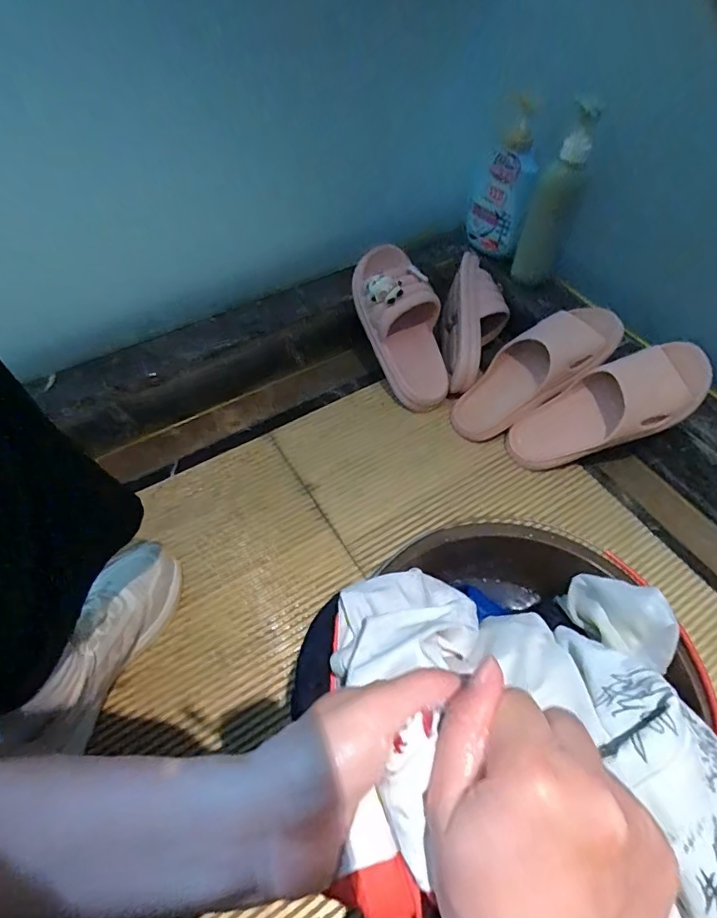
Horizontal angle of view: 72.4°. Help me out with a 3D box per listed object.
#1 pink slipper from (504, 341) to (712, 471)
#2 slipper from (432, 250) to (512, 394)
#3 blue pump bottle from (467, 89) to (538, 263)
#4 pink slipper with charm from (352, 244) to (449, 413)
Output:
[{"bbox_3d":[0.324,-0.066,0.643,0.259,0.062,0.091,-28,55,19],"label":"pink slipper"},{"bbox_3d":[0.177,-0.212,0.770,0.102,0.072,0.238,8,70,5],"label":"slipper"},{"bbox_3d":[0.214,-0.411,0.738,0.080,0.180,0.070,26,58,15],"label":"blue pump bottle"},{"bbox_3d":[0.067,-0.189,0.719,0.096,0.083,0.236,-23,102,-15],"label":"pink slipper with charm"}]

